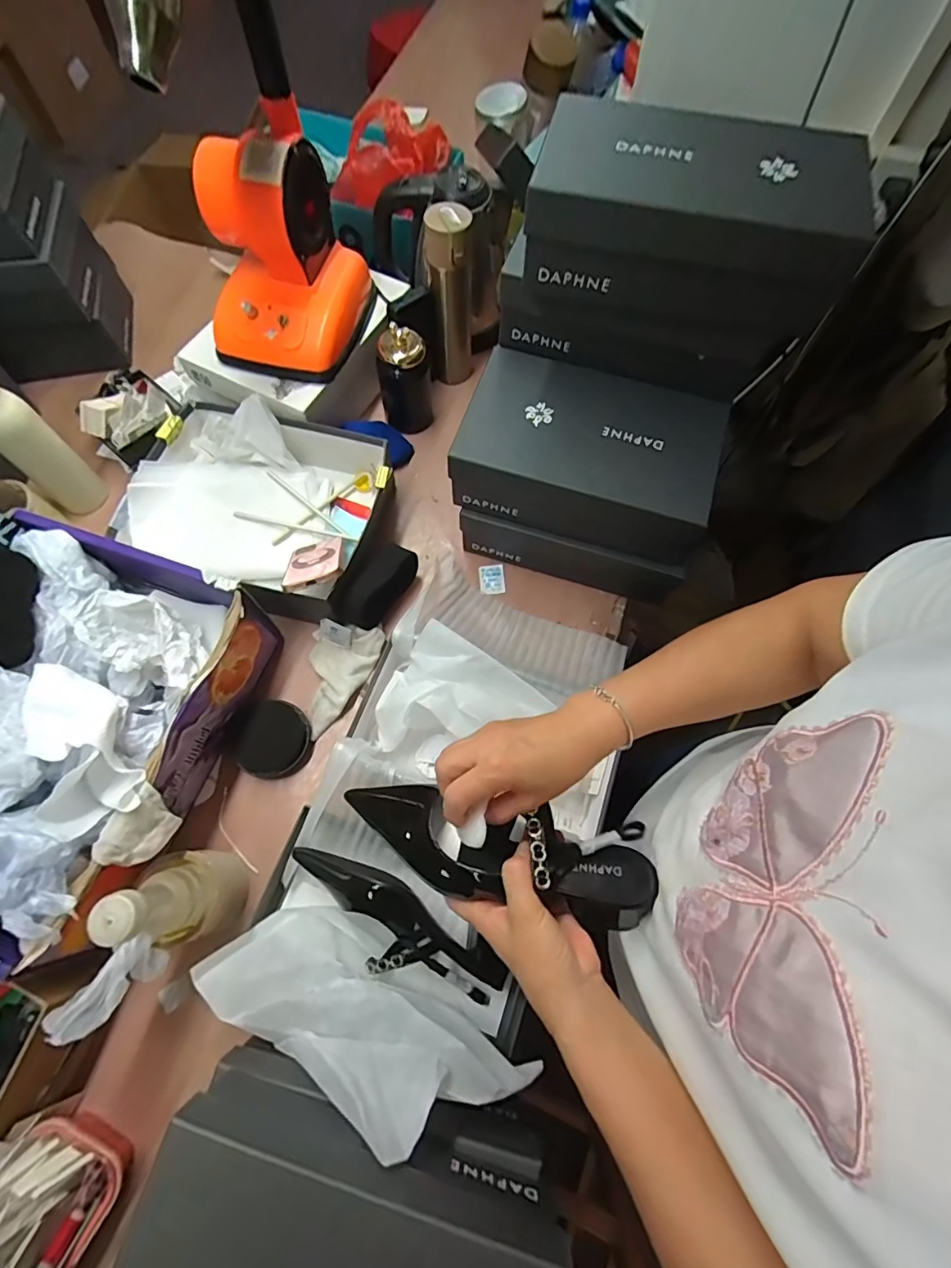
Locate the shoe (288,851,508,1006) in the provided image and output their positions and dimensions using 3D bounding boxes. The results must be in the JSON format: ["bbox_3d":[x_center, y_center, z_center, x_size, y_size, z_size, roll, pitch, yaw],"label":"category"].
[{"bbox_3d":[-0.089,0.310,0.547,0.258,0.064,0.082,31,72,10],"label":"shoe"}]

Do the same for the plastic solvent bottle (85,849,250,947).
[{"bbox_3d":[-0.291,0.260,0.507,0.066,0.181,0.086,-11,70,-5],"label":"plastic solvent bottle"}]

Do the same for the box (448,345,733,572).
[{"bbox_3d":[0.139,-0.216,0.635,0.299,0.102,0.169,18,70,5],"label":"box"}]

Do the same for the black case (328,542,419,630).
[{"bbox_3d":[-0.135,-0.066,0.698,0.057,0.057,0.133,32,72,10],"label":"black case"}]

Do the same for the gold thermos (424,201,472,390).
[{"bbox_3d":[-0.037,-0.493,0.771,0.064,0.243,0.057,-3,69,-2],"label":"gold thermos"}]

